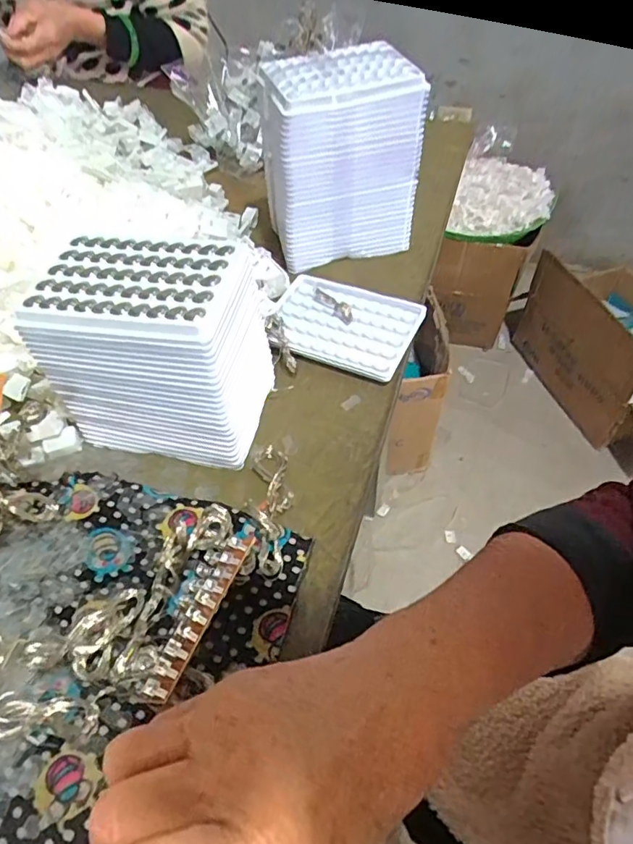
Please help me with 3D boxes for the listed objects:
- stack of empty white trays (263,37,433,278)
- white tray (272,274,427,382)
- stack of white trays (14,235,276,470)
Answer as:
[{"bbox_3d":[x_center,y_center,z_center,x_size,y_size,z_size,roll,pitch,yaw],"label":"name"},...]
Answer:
[{"bbox_3d":[0.017,-0.252,0.516,0.145,0.152,0.093,-14,54,-12],"label":"stack of empty white trays"},{"bbox_3d":[0.022,-0.091,0.484,0.130,0.014,0.092,22,55,15],"label":"white tray"},{"bbox_3d":[-0.104,-0.051,0.382,0.147,0.121,0.104,11,53,7],"label":"stack of white trays"}]

